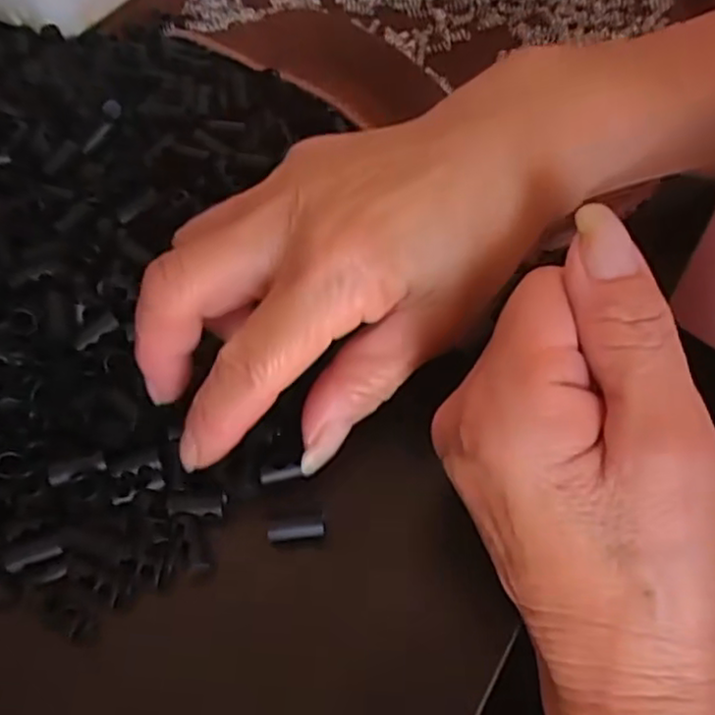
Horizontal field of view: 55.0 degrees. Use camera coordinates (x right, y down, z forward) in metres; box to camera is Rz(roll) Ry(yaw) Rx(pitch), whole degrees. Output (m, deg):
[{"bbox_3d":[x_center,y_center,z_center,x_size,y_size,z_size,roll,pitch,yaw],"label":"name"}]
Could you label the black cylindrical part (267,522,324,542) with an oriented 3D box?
[{"bbox_3d":[-0.020,0.056,0.219,0.018,0.004,0.004,-7,58,-2],"label":"black cylindrical part"}]

